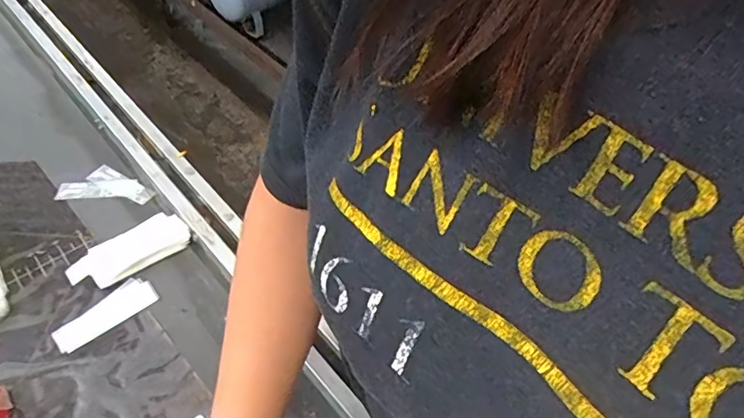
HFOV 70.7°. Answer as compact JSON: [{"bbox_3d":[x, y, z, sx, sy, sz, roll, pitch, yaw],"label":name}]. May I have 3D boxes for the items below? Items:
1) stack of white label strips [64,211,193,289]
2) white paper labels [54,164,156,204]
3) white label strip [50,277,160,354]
[{"bbox_3d":[-0.277,0.048,0.601,0.128,0.018,0.058,-31,58,-26],"label":"stack of white label strips"},{"bbox_3d":[-0.338,-0.032,0.676,0.113,0.011,0.056,0,50,-4],"label":"white paper labels"},{"bbox_3d":[-0.280,0.110,0.552,0.038,0.004,0.101,38,57,25],"label":"white label strip"}]

